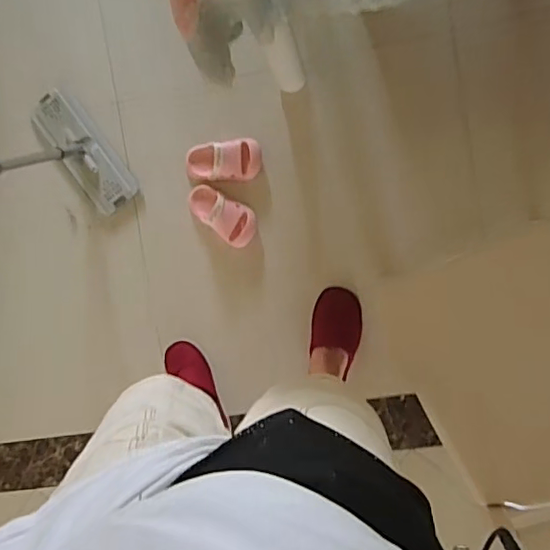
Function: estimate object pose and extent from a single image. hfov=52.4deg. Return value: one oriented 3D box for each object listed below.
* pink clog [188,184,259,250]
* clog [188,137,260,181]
[{"bbox_3d":[-0.124,-0.142,1.308,0.175,0.067,0.089,36,96,3],"label":"pink clog"},{"bbox_3d":[-0.122,-0.265,1.297,0.181,0.052,0.093,-2,93,6],"label":"clog"}]

